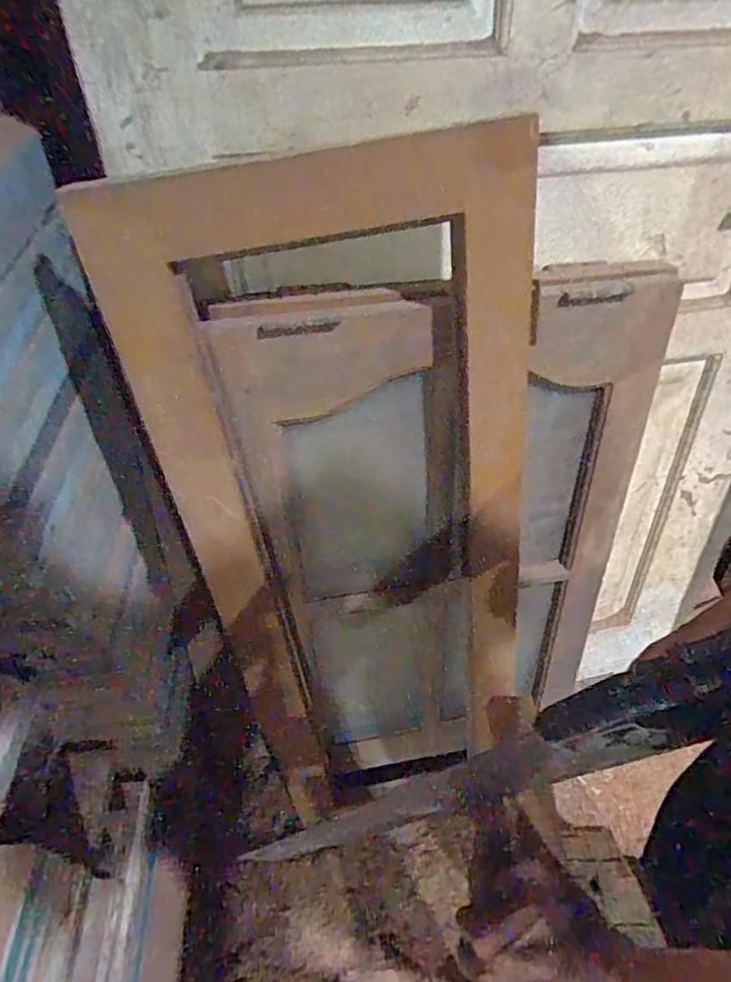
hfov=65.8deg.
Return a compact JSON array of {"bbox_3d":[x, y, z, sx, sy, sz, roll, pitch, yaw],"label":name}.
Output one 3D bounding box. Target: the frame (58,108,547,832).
[{"bbox_3d":[0.024,0.160,0.848,0.480,1.173,0.051,-10,37,-4],"label":"frame"}]

